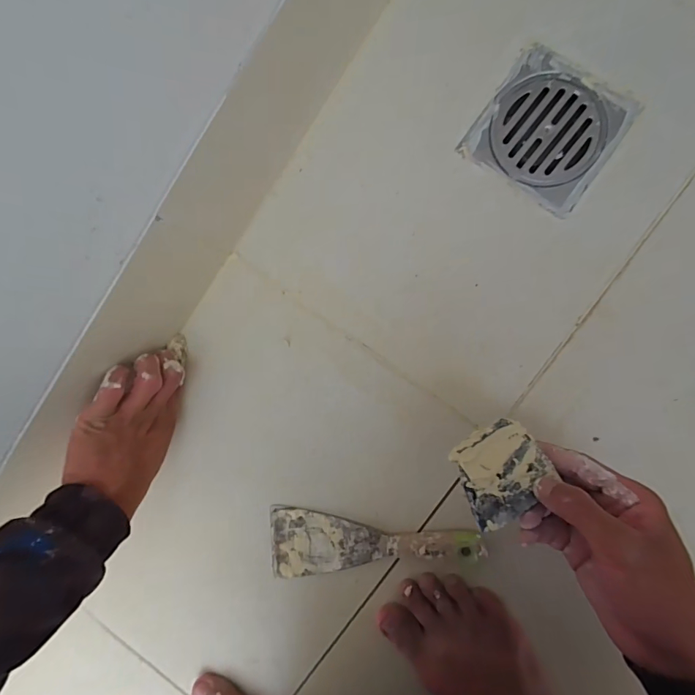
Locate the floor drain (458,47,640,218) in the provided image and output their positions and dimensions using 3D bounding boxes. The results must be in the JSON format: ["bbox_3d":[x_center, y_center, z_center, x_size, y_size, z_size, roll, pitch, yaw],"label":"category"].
[{"bbox_3d":[0.180,-0.195,0.389,0.112,0.006,0.111,36,96,6],"label":"floor drain"}]

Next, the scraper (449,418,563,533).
[{"bbox_3d":[0.110,0.087,0.306,0.064,0.007,0.060,-25,83,-14],"label":"scraper"}]

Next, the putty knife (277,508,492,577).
[{"bbox_3d":[0.023,0.188,0.405,0.198,0.019,0.065,-3,91,8],"label":"putty knife"}]

